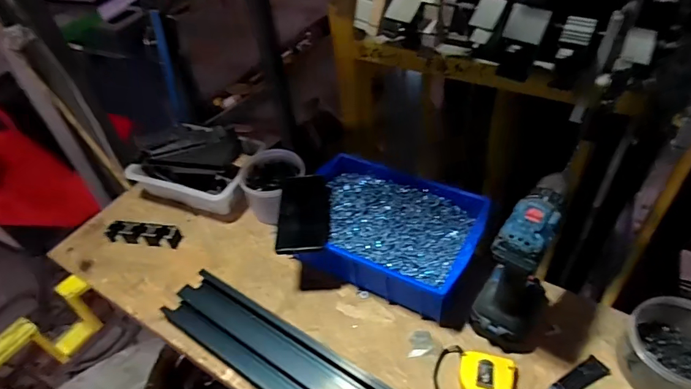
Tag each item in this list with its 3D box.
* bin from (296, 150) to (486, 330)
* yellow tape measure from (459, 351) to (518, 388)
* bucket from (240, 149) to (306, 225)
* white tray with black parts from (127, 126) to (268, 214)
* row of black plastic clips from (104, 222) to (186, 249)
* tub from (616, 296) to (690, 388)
[{"bbox_3d":[0.070,0.057,0.735,0.295,0.081,0.222,18,50,22],"label":"bin"},{"bbox_3d":[0.185,0.243,0.583,0.071,0.028,0.063,8,47,13],"label":"yellow tape measure"},{"bbox_3d":[-0.132,-0.016,0.845,0.116,0.081,0.111,-6,45,-1],"label":"bucket"},{"bbox_3d":[-0.284,-0.068,0.883,0.237,0.109,0.165,16,49,20],"label":"white tray with black parts"},{"bbox_3d":[-0.368,0.072,0.821,0.133,0.036,0.031,3,46,9],"label":"row of black plastic clips"},{"bbox_3d":[0.409,0.193,0.557,0.110,0.062,0.109,-3,45,3],"label":"tub"}]

